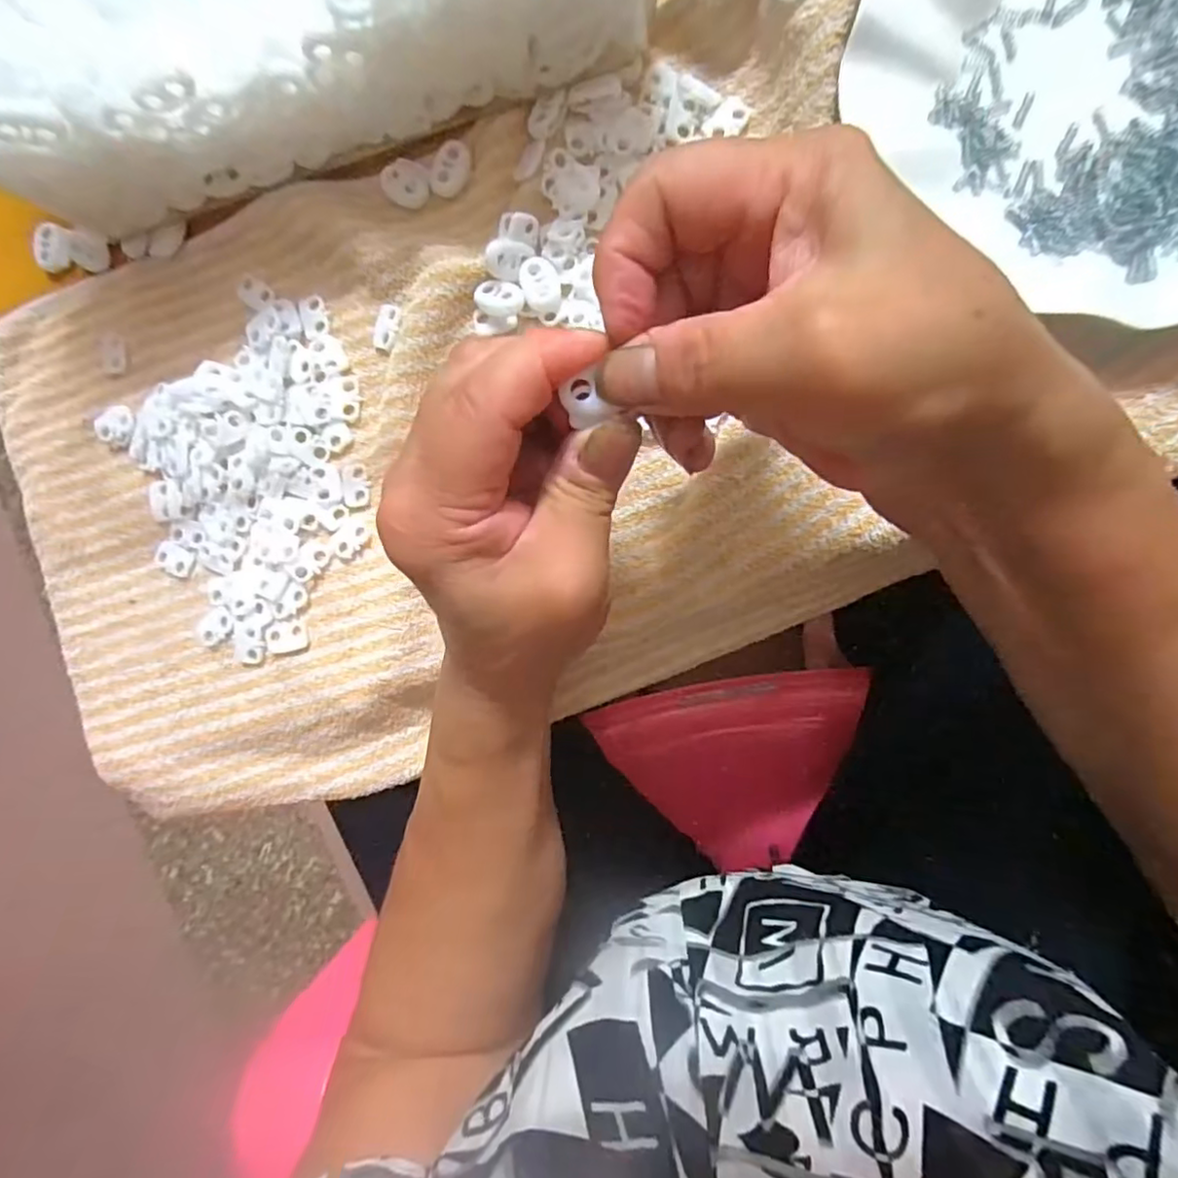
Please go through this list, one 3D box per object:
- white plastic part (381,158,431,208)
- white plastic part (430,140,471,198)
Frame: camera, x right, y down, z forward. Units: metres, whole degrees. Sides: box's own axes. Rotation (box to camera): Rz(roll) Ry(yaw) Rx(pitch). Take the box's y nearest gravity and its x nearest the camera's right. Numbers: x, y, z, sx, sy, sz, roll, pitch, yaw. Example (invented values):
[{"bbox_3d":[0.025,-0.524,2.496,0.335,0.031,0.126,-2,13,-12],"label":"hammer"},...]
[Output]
[{"bbox_3d":[-0.079,-0.176,0.268,0.019,0.005,0.020,0,92,8],"label":"white plastic part"},{"bbox_3d":[-0.059,-0.179,0.262,0.015,0.004,0.020,16,94,7],"label":"white plastic part"}]

